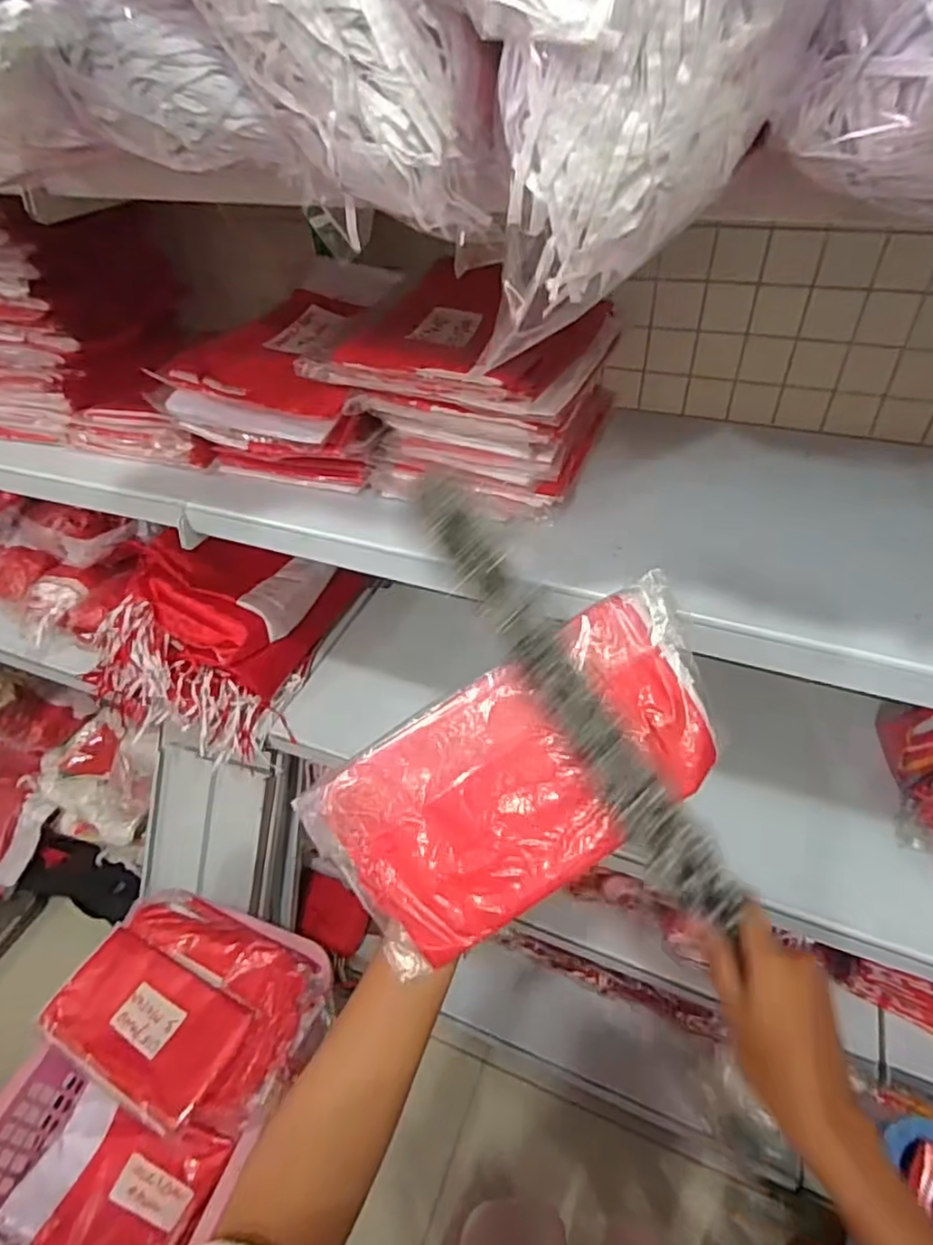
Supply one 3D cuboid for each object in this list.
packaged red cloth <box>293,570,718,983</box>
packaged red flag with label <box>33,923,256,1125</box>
[{"bbox_3d":[0.046,0.098,0.423,0.274,0.012,0.139,-32,89,-8],"label":"packaged red cloth"},{"bbox_3d":[-0.382,0.474,0.764,0.222,0.037,0.136,16,48,21],"label":"packaged red flag with label"}]

